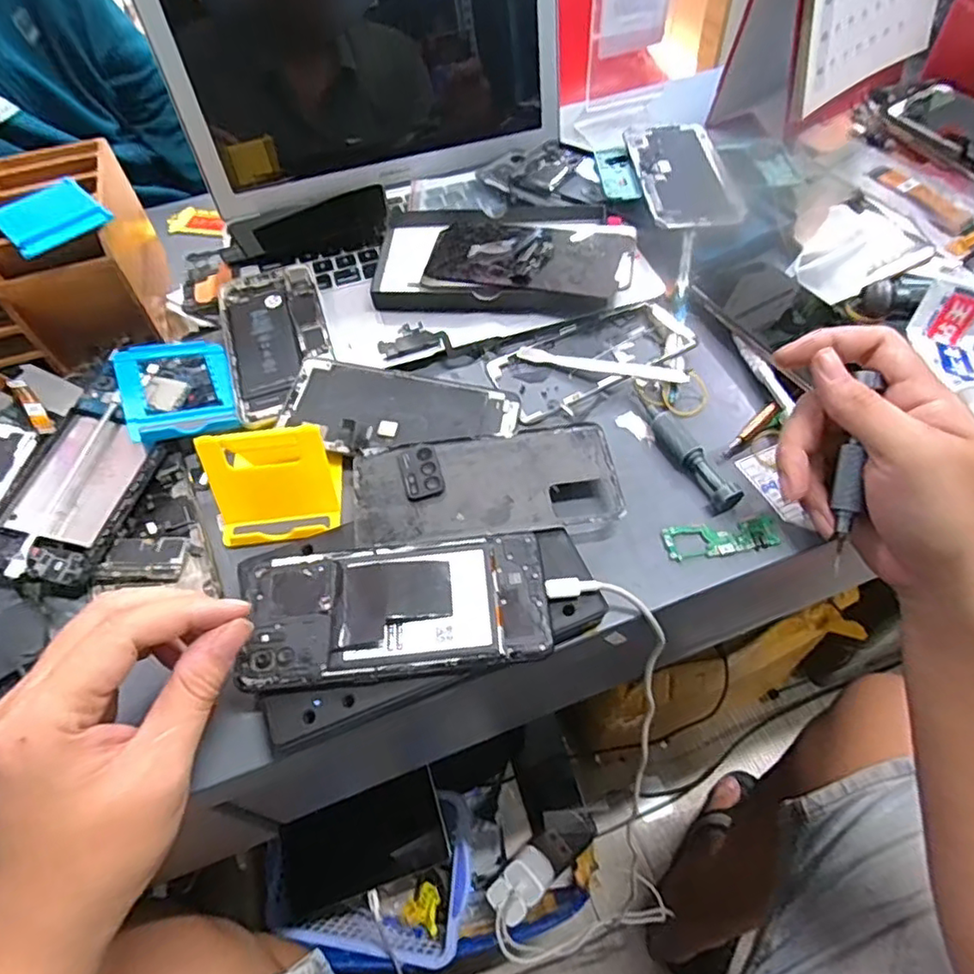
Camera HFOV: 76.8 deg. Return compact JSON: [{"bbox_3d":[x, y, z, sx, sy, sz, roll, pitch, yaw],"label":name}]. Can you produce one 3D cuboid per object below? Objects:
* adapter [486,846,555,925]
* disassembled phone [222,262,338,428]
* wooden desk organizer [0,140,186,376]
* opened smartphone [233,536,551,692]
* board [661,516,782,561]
[{"bbox_3d":[0.038,0.429,0.663,0.074,0.030,0.046,-39,61,-21],"label":"adapter"},{"bbox_3d":[-0.155,-0.114,0.454,0.072,0.009,0.149,-17,54,-9],"label":"disassembled phone"},{"bbox_3d":[-0.363,-0.158,0.446,0.214,0.089,0.137,-19,54,-10],"label":"wooden desk organizer"},{"bbox_3d":[-0.046,0.062,0.320,0.152,0.008,0.072,-6,53,-1],"label":"opened smartphone"},{"bbox_3d":[0.135,0.029,0.354,0.064,0.004,0.020,-7,53,-1],"label":"board"}]

